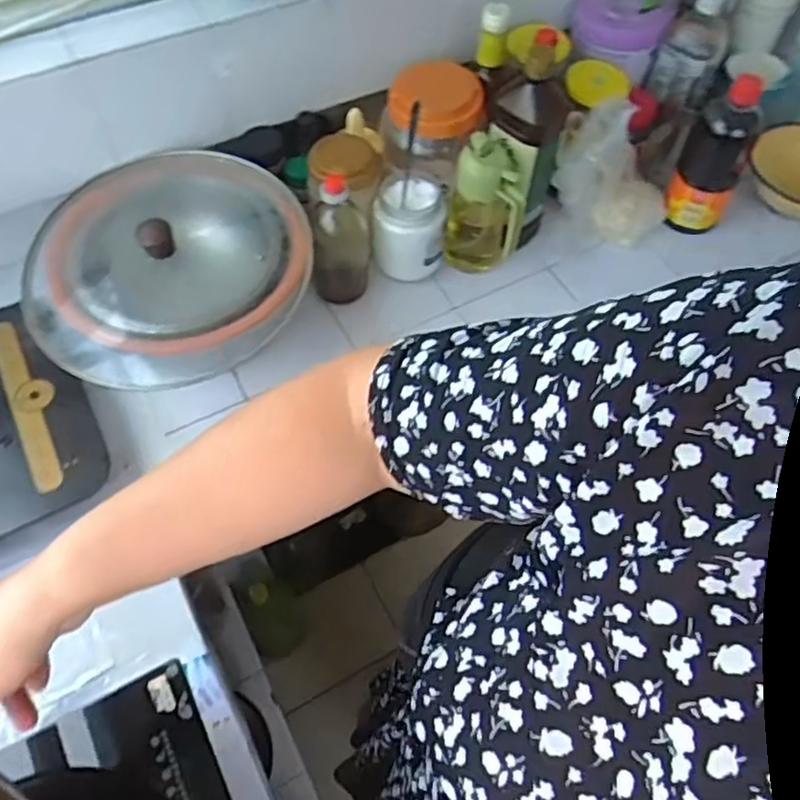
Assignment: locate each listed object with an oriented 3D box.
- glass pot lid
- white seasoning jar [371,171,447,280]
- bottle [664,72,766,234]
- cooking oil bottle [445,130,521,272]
[{"bbox_3d":[-0.263,-0.161,0.763,0.317,0.071,0.283,-31,64,-13],"label":"glass pot lid"},{"bbox_3d":[0.015,-0.228,0.878,0.088,0.100,0.096,4,62,5],"label":"white seasoning jar"},{"bbox_3d":[0.410,-0.318,0.896,0.076,0.185,0.075,15,63,11],"label":"bottle"},{"bbox_3d":[0.107,-0.246,0.870,0.098,0.172,0.069,8,62,7],"label":"cooking oil bottle"}]

